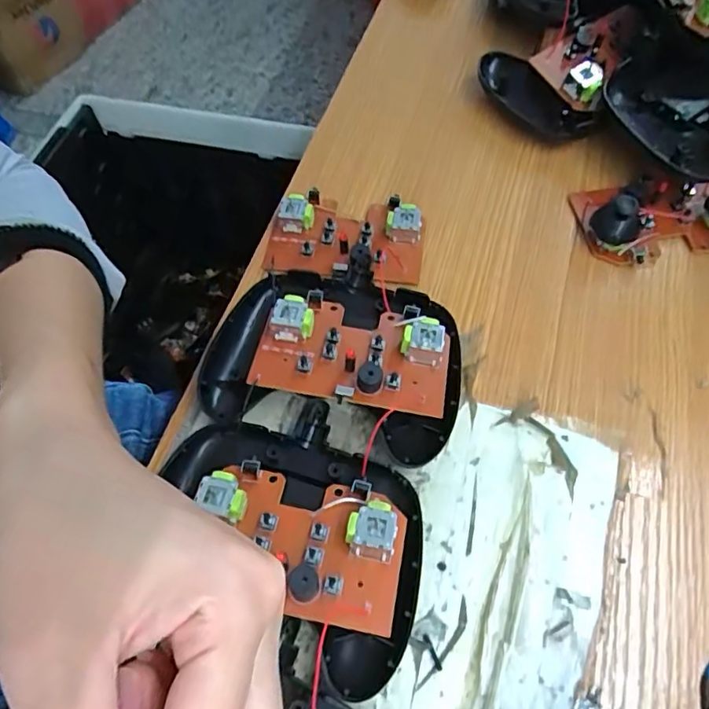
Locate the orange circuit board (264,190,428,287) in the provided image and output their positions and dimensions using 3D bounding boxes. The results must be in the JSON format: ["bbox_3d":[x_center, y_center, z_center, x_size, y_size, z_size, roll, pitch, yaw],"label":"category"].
[{"bbox_3d":[-0.006,-0.068,0.327,0.089,0.023,0.067,4,62,6],"label":"orange circuit board"}]

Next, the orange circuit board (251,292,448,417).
[{"bbox_3d":[0.000,-0.002,0.270,0.089,0.016,0.053,9,63,4],"label":"orange circuit board"}]

